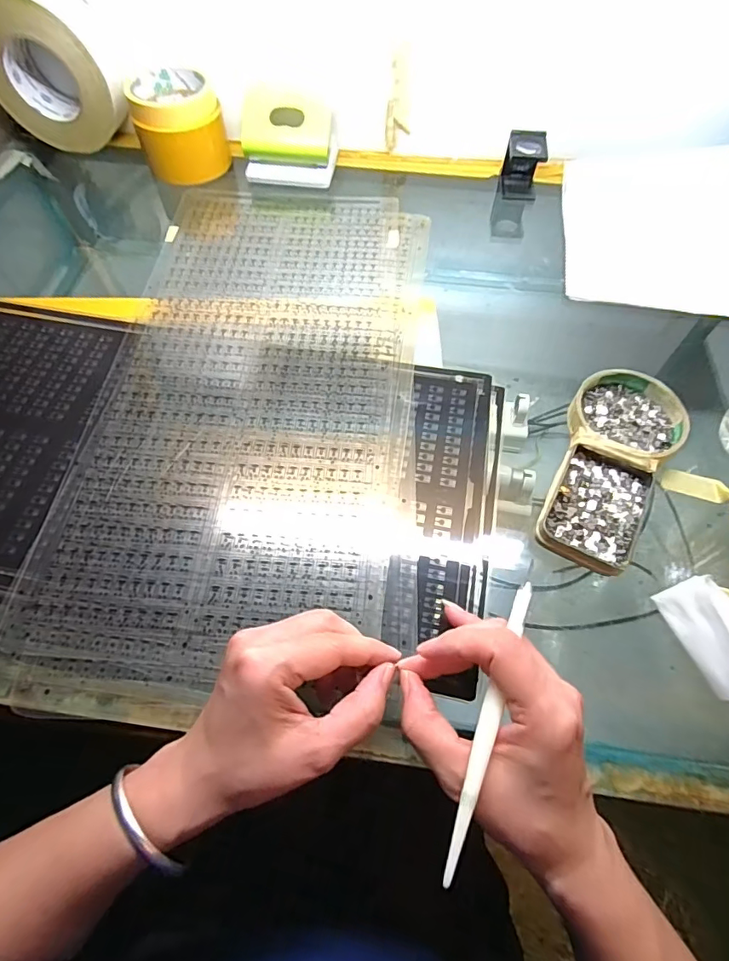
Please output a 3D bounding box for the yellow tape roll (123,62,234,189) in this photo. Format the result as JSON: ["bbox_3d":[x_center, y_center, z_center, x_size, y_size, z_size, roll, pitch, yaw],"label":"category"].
[{"bbox_3d":[-0.211,-0.402,0.540,0.095,0.076,0.088,-20,63,-11],"label":"yellow tape roll"}]

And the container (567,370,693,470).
[{"bbox_3d":[0.203,-0.047,0.368,0.080,0.020,0.086,32,65,16],"label":"container"}]

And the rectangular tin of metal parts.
[{"bbox_3d":[0.165,0.018,0.338,0.064,0.013,0.094,26,64,13],"label":"rectangular tin of metal parts"}]

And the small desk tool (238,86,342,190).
[{"bbox_3d":[-0.085,-0.387,0.534,0.099,0.067,0.067,12,61,6],"label":"small desk tool"}]

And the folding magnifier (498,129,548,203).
[{"bbox_3d":[0.178,-0.356,0.531,0.042,0.048,0.041,8,61,4],"label":"folding magnifier"}]

